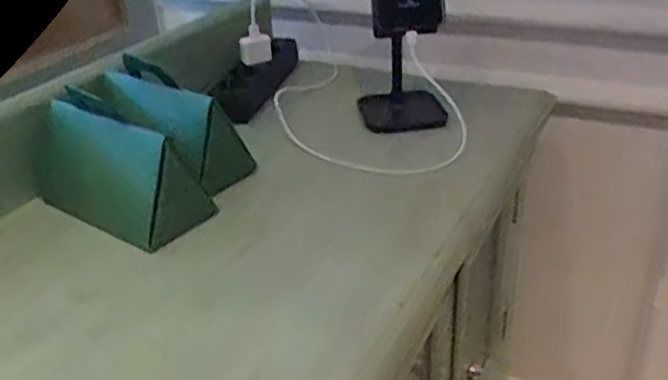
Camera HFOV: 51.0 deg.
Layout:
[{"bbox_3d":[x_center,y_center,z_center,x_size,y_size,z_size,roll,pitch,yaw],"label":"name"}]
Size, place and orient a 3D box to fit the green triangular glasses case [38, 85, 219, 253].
[{"bbox_3d":[-0.199,-0.025,0.642,0.172,0.094,0.071,17,34,32],"label":"green triangular glasses case"}]

